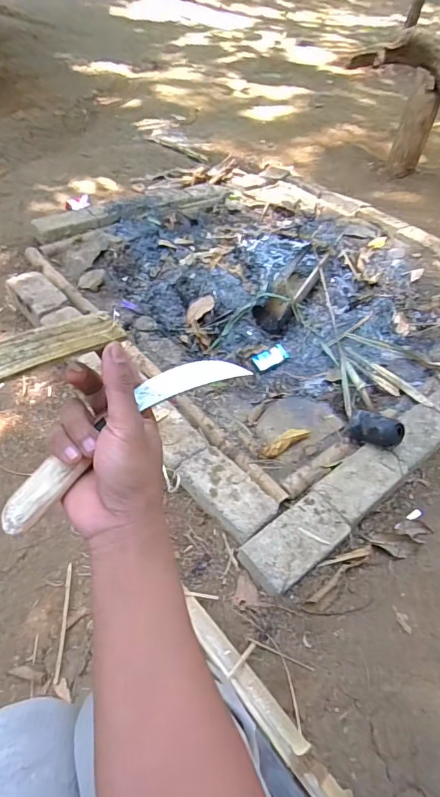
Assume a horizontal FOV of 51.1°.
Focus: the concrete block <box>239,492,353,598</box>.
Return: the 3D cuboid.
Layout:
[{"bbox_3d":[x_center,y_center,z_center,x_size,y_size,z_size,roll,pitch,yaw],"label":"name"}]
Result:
[{"bbox_3d":[0.147,0.276,0.887,0.213,0.041,0.110,-31,58,-29],"label":"concrete block"}]

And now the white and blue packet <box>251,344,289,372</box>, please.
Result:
[{"bbox_3d":[0.145,-0.118,1.363,0.117,0.012,0.060,-24,72,-17],"label":"white and blue packet"}]

